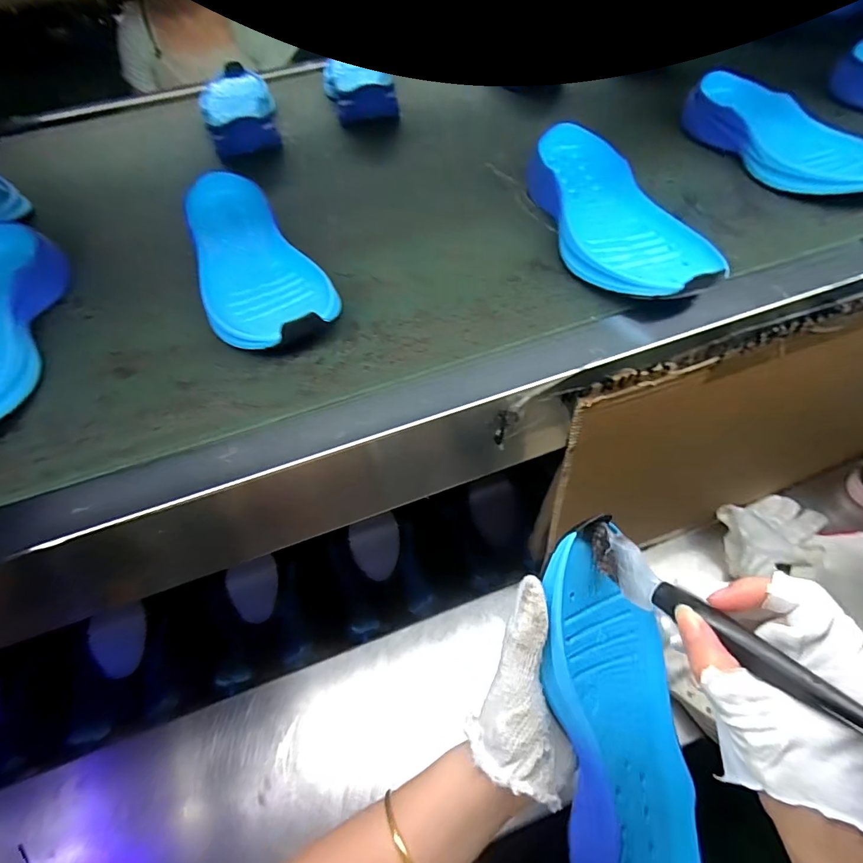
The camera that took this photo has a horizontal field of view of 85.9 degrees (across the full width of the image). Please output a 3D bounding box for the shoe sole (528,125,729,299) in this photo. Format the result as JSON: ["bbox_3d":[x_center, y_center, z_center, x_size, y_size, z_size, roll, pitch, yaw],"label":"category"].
[{"bbox_3d":[0.153,-0.186,0.397,0.100,0.042,0.250,-10,51,-2],"label":"shoe sole"}]

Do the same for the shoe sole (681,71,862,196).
[{"bbox_3d":[0.345,-0.287,0.455,0.086,0.039,0.234,-12,51,-9],"label":"shoe sole"}]

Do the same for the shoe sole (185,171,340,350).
[{"bbox_3d":[-0.154,-0.144,0.391,0.094,0.048,0.250,-26,53,-14],"label":"shoe sole"}]

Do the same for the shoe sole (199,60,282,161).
[{"bbox_3d":[-0.254,-0.426,0.611,0.090,0.033,0.247,-13,52,-10],"label":"shoe sole"}]

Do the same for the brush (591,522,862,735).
[{"bbox_3d":[0.149,0.100,0.242,0.018,0.031,0.159,-35,36,-19],"label":"brush"}]

